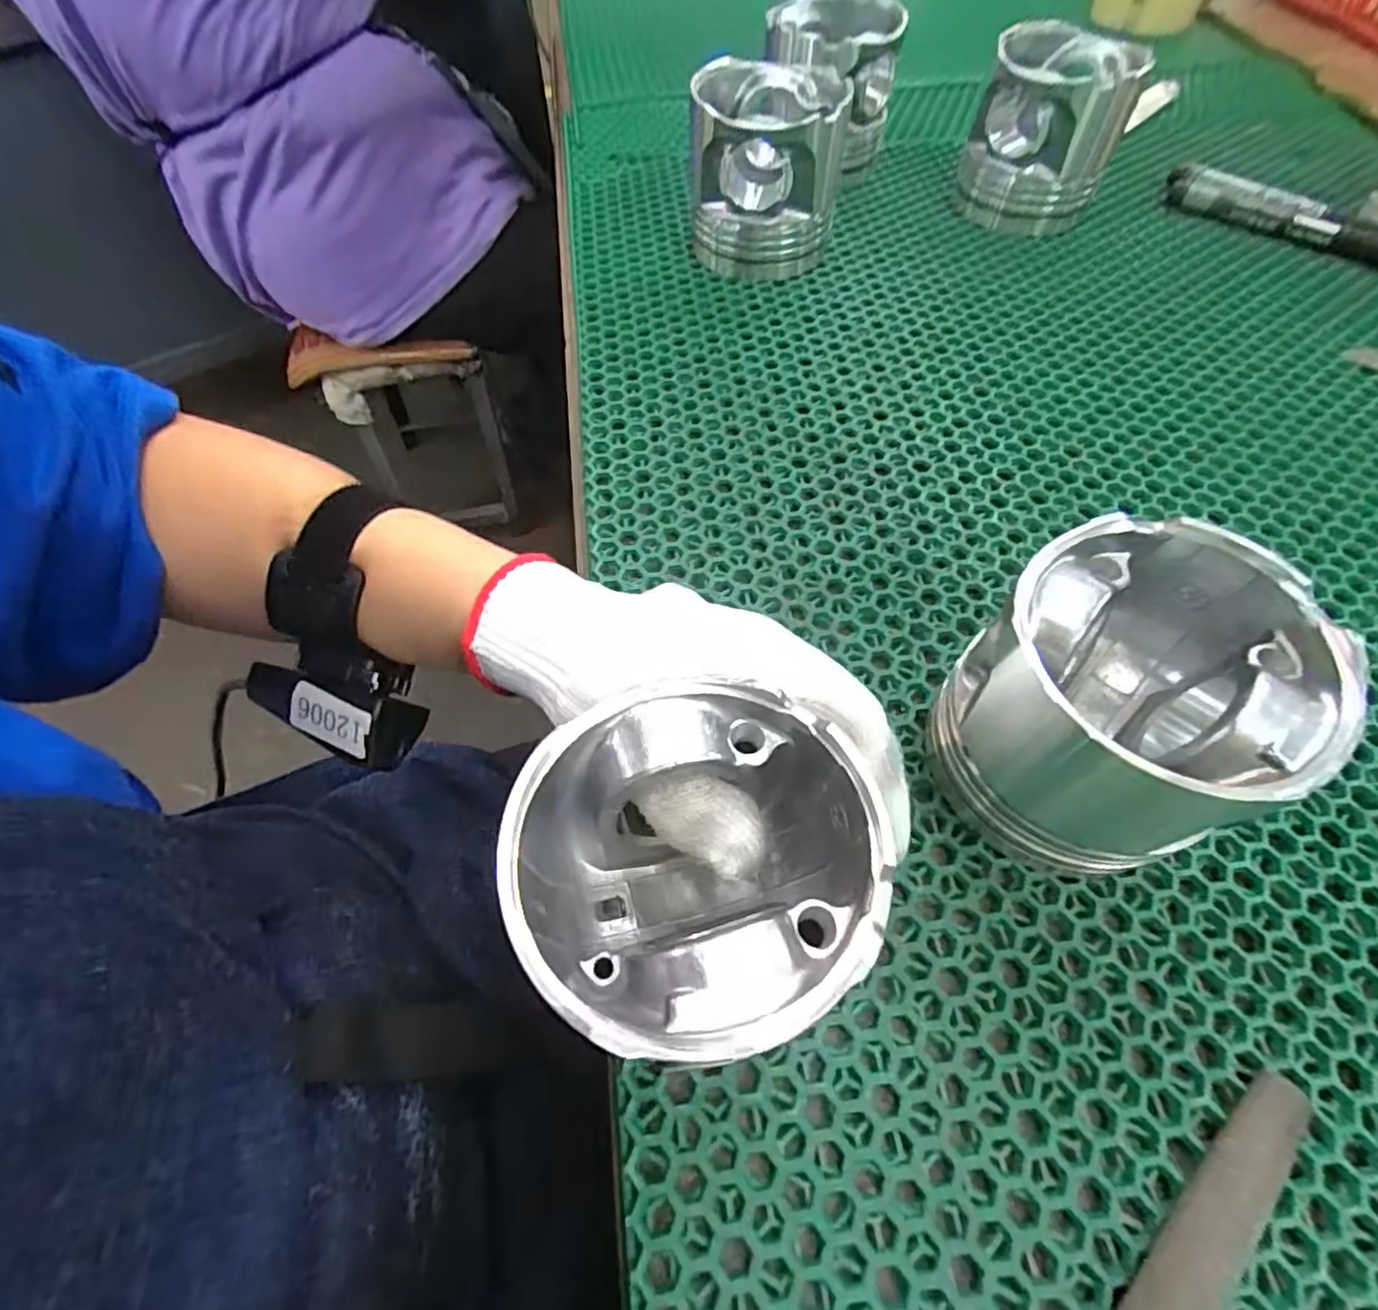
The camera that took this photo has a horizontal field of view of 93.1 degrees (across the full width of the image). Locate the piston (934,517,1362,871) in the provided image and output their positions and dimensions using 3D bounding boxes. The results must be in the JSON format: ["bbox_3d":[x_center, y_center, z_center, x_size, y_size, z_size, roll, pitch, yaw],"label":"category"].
[{"bbox_3d":[0.143,0.017,0.224,0.091,0.088,0.084,-1,59,1],"label":"piston"}]

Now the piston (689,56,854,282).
[{"bbox_3d":[0.048,-0.313,0.425,0.092,0.087,0.093,1,59,2],"label":"piston"}]

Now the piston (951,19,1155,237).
[{"bbox_3d":[0.247,-0.363,0.456,0.093,0.091,0.092,20,62,13],"label":"piston"}]

